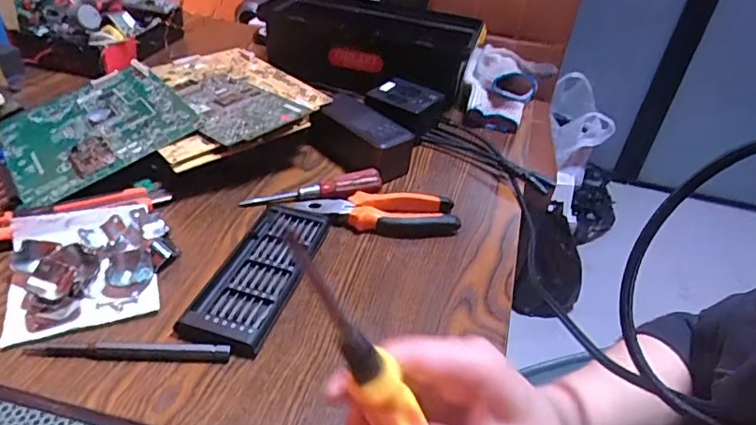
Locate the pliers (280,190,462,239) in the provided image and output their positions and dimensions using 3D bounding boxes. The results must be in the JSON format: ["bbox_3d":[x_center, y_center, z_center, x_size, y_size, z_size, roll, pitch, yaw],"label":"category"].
[{"bbox_3d":[-0.002,-0.003,0.511,0.161,0.018,0.046,2,37,-6],"label":"pliers"}]

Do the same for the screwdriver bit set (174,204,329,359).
[{"bbox_3d":[-0.099,0.049,0.435,0.067,0.022,0.161,13,37,9],"label":"screwdriver bit set"}]

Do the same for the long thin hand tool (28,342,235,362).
[{"bbox_3d":[-0.173,0.098,0.365,0.134,0.013,0.011,2,37,-6],"label":"long thin hand tool"}]

